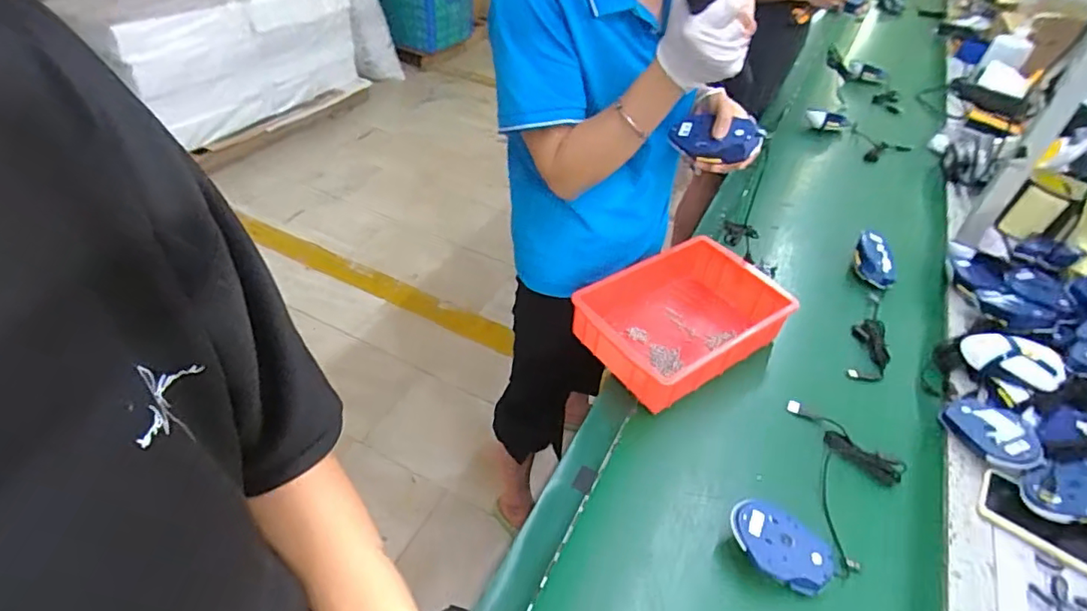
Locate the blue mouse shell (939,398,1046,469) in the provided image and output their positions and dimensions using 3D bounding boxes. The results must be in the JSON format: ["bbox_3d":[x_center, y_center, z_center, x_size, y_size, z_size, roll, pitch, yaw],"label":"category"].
[{"bbox_3d":[0.605,0.171,0.757,0.071,0.045,0.116,-17,46,-18],"label":"blue mouse shell"}]

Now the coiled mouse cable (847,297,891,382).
[{"bbox_3d":[0.534,0.046,0.913,0.055,0.013,0.219,19,46,18],"label":"coiled mouse cable"}]

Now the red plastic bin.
[{"bbox_3d":[0.209,0.022,0.874,0.296,0.093,0.214,-25,49,-25],"label":"red plastic bin"}]

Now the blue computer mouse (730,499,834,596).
[{"bbox_3d":[0.265,0.273,0.633,0.117,0.034,0.072,26,59,6],"label":"blue computer mouse"}]

